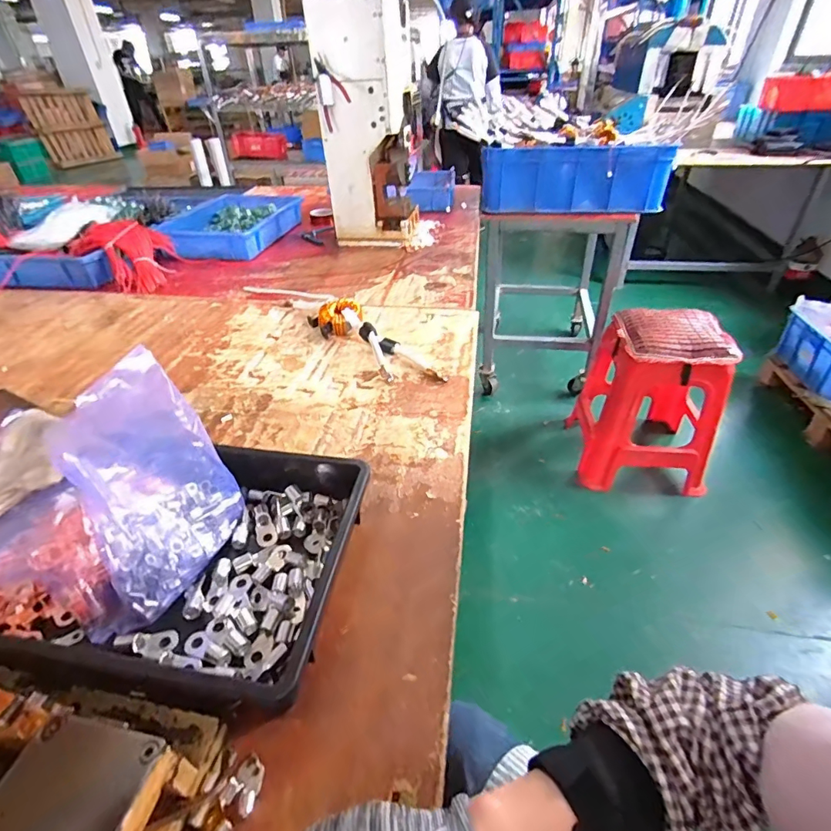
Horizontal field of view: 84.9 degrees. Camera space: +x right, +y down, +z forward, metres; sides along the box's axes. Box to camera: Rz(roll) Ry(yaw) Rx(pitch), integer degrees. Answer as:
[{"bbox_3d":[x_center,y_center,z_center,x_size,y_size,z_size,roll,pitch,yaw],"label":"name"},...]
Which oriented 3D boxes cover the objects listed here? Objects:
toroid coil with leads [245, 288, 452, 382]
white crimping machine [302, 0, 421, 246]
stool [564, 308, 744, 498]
[{"bbox_3d":[-0.151,-0.195,0.877,0.114,0.050,0.557,-29,46,-31],"label":"toroid coil with leads"},{"bbox_3d":[-0.117,-0.762,1.162,0.227,0.586,0.197,3,38,5],"label":"white crimping machine"},{"bbox_3d":[0.754,-0.074,1.488,0.368,0.516,0.413,3,38,5],"label":"stool"}]

